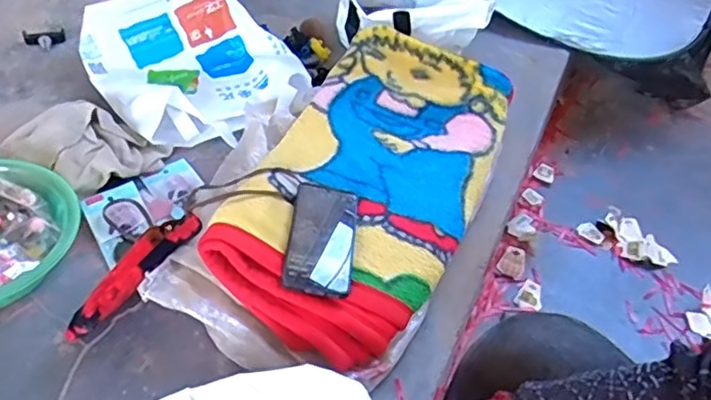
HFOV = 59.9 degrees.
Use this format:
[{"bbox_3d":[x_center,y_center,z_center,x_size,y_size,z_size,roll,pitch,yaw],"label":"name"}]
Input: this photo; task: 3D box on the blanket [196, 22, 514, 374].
[{"bbox_3d":[0.026,-0.033,0.837,0.278,0.114,0.525,19,45,12],"label":"blanket"}]

